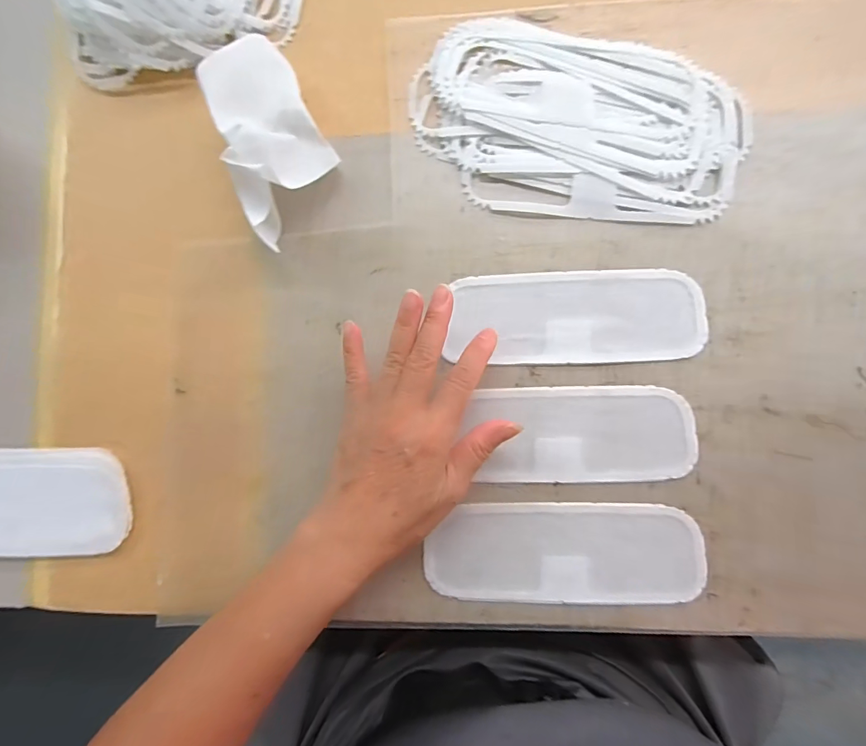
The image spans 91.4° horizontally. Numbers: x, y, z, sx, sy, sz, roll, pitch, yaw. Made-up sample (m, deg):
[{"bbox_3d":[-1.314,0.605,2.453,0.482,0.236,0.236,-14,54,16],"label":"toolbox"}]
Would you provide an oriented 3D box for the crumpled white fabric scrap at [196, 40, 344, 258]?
[{"bbox_3d":[-0.116,-0.168,0.309,0.072,0.052,0.143,-24,86,3],"label":"crumpled white fabric scrap"}]

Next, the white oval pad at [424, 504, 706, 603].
[{"bbox_3d":[0.091,0.128,0.299,0.187,0.006,0.067,-1,87,4],"label":"white oval pad"}]

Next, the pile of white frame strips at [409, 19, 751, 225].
[{"bbox_3d":[0.104,-0.183,0.313,0.237,0.012,0.132,13,88,5],"label":"pile of white frame strips"}]

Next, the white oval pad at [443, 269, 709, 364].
[{"bbox_3d":[0.103,-0.041,0.310,0.180,0.005,0.068,1,87,5],"label":"white oval pad"}]

